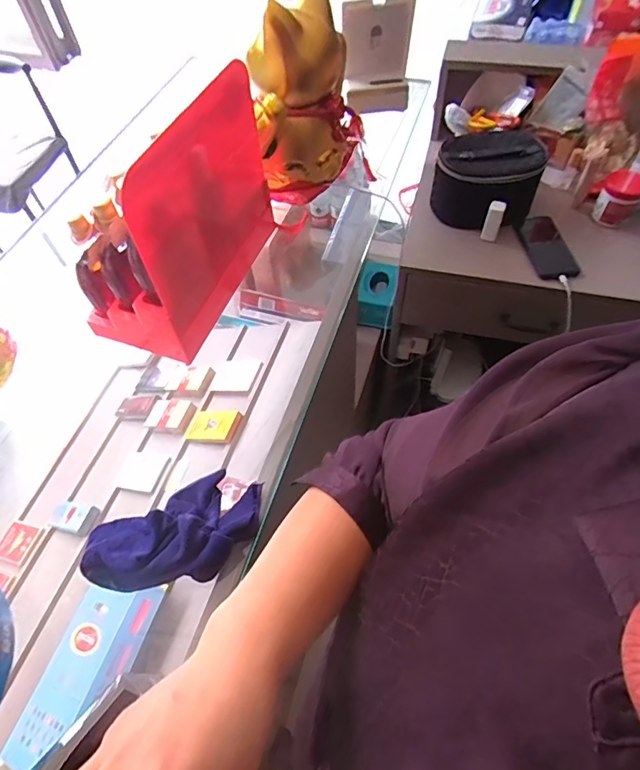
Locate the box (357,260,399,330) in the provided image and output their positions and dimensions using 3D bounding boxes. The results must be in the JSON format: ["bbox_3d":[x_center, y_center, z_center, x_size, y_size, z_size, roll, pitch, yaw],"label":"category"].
[{"bbox_3d":[0.146,-0.232,1.209,0.086,0.096,0.160,8,58,8],"label":"box"}]

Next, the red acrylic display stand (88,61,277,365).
[{"bbox_3d":[-0.181,-0.216,0.592,0.134,0.240,0.283,18,60,14],"label":"red acrylic display stand"}]

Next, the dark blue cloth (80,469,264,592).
[{"bbox_3d":[-0.140,0.146,0.473,0.176,0.039,0.098,-28,60,-14],"label":"dark blue cloth"}]

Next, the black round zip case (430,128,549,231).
[{"bbox_3d":[0.346,-0.425,0.982,0.188,0.126,0.218,22,61,16],"label":"black round zip case"}]

